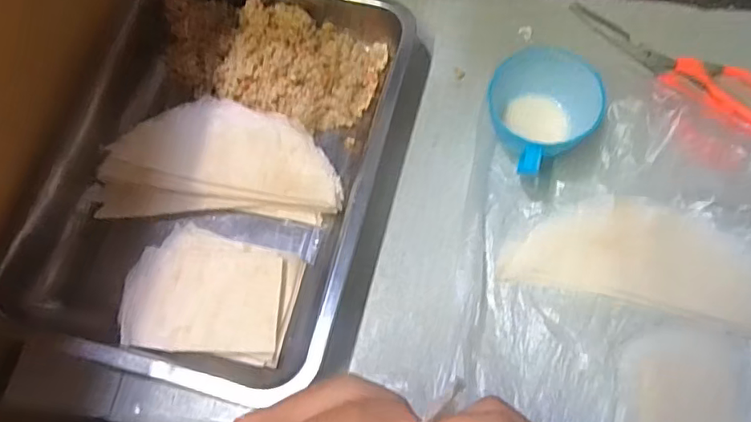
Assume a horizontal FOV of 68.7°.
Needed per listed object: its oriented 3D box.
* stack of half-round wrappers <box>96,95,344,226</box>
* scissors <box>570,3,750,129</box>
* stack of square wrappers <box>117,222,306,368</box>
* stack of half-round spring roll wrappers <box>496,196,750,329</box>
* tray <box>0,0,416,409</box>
[{"bbox_3d":[-0.129,-0.042,0.465,0.197,0.027,0.099,0,69,3],"label":"stack of half-round wrappers"},{"bbox_3d":[0.260,-0.127,0.482,0.200,0.013,0.050,33,74,14],"label":"scissors"},{"bbox_3d":[-0.125,0.065,0.421,0.120,0.033,0.092,11,70,7],"label":"stack of square wrappers"},{"bbox_3d":[0.202,0.031,0.428,0.192,0.009,0.081,12,70,7],"label":"stack of half-round spring roll wrappers"},{"bbox_3d":[-0.126,-0.047,0.457,0.258,0.044,0.353,13,70,7],"label":"tray"}]

